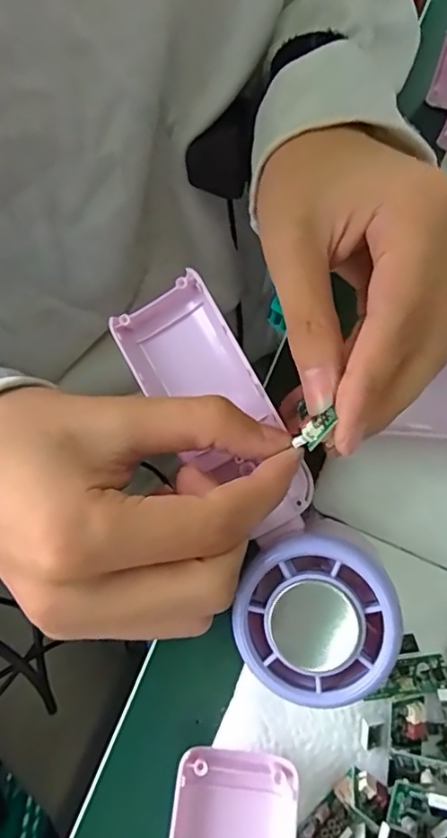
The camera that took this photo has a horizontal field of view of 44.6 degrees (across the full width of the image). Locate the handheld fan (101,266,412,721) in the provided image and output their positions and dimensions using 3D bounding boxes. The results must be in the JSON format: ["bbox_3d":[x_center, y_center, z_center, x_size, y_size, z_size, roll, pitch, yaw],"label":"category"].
[{"bbox_3d":[0.007,0.020,0.202,0.049,0.026,0.162,-23,67,-10],"label":"handheld fan"}]

